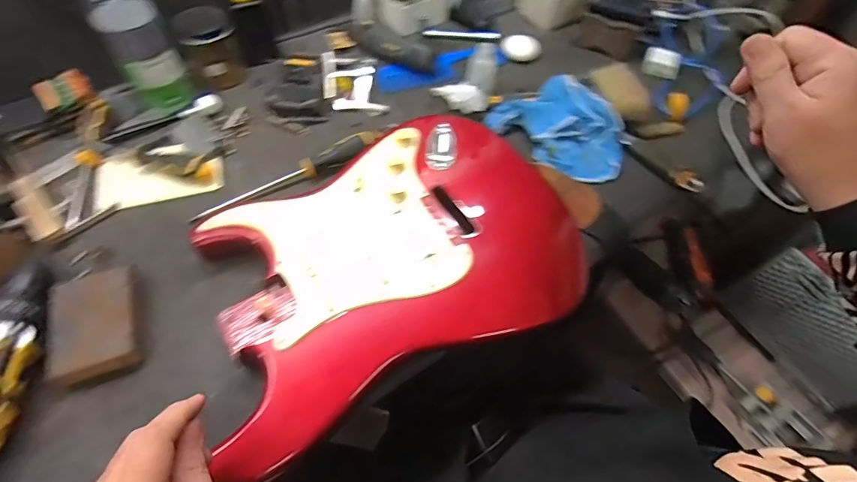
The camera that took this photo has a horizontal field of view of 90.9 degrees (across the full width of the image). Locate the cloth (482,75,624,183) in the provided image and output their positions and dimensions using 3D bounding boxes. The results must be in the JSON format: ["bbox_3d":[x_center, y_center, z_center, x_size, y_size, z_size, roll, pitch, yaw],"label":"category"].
[{"bbox_3d":[0.192,-0.163,0.599,0.185,0.045,0.131,39,62,20],"label":"cloth"}]

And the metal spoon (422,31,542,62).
[{"bbox_3d":[0.095,-0.348,0.722,0.195,0.025,0.039,17,57,7],"label":"metal spoon"}]

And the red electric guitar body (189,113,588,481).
[{"bbox_3d":[-0.040,0.008,0.468,0.418,0.042,0.293,-24,61,-19],"label":"red electric guitar body"}]

